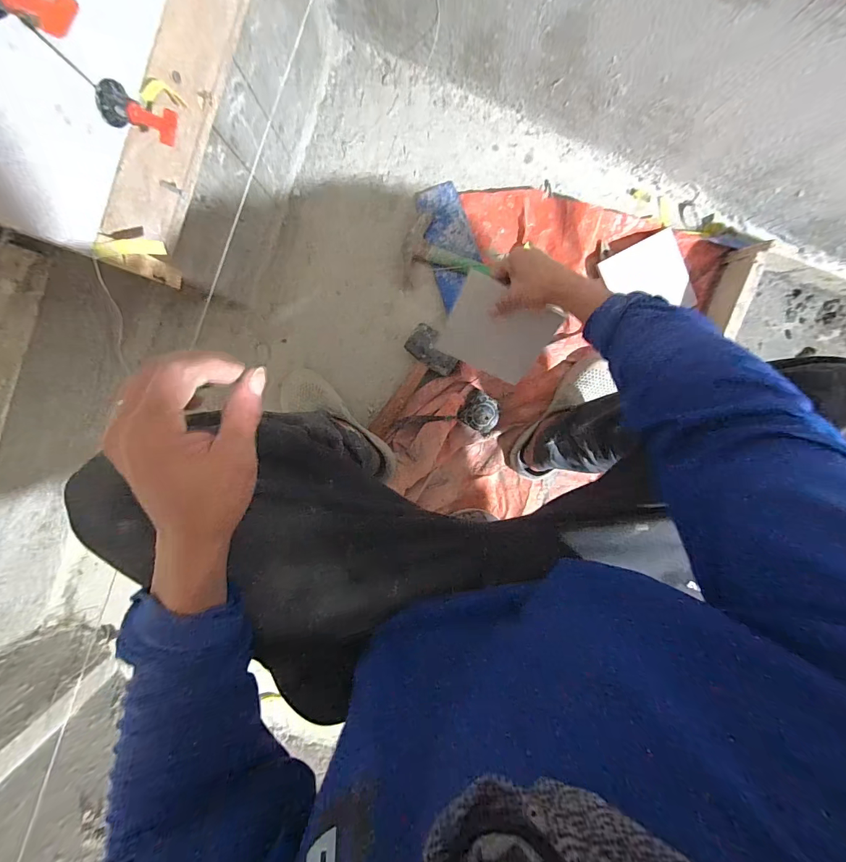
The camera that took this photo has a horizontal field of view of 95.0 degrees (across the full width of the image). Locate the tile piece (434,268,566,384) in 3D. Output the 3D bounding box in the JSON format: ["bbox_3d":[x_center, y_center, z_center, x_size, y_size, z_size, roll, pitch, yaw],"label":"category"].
[{"bbox_3d":[0.119,-0.160,0.633,0.159,0.013,0.137,26,124,-2],"label":"tile piece"}]

